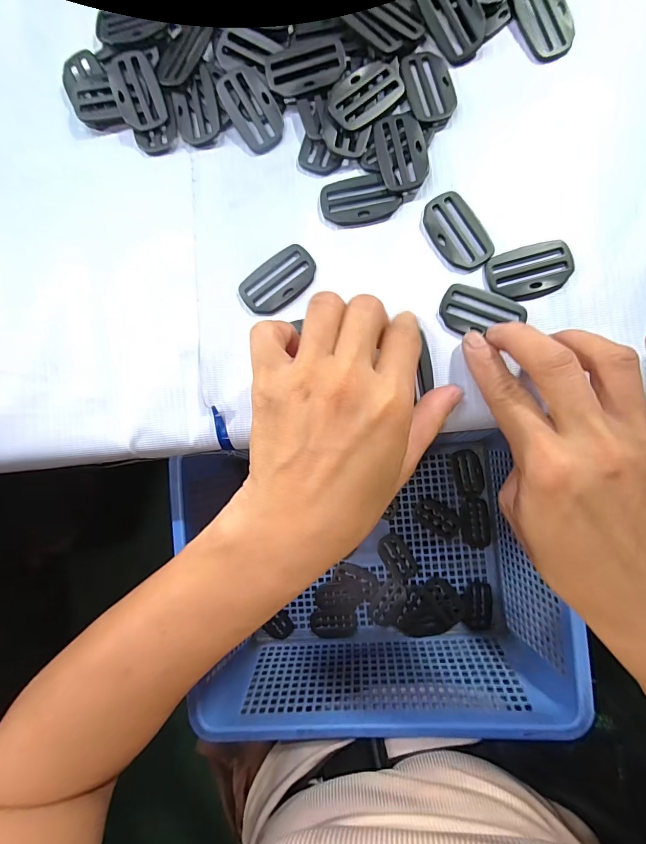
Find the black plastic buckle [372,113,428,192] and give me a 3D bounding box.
[{"bbox_3d":[0.045,-0.156,0.224,0.028,0.004,0.043,-13,86,3],"label":"black plastic buckle"}]

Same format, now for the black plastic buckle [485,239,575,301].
[{"bbox_3d":[0.115,-0.084,0.215,0.046,0.004,0.028,-14,86,3],"label":"black plastic buckle"}]

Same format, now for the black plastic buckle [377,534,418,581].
[{"bbox_3d":[0.074,0.135,0.389,0.027,0.004,0.046,-30,86,1],"label":"black plastic buckle"}]

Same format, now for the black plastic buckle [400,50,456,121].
[{"bbox_3d":[0.062,-0.196,0.226,0.027,0.004,0.043,-16,86,3],"label":"black plastic buckle"}]

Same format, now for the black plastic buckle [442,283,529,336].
[{"bbox_3d":[0.088,-0.060,0.216,0.045,0.004,0.027,21,89,5],"label":"black plastic buckle"}]

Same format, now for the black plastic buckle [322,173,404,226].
[{"bbox_3d":[0.022,-0.130,0.226,0.045,0.004,0.027,-5,87,4],"label":"black plastic buckle"}]

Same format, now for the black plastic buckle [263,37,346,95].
[{"bbox_3d":[-0.010,-0.207,0.228,0.046,0.005,0.026,-11,86,4],"label":"black plastic buckle"}]

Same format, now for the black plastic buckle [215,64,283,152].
[{"bbox_3d":[-0.041,-0.187,0.232,0.028,0.004,0.047,-29,99,6],"label":"black plastic buckle"}]

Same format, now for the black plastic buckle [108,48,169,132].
[{"bbox_3d":[-0.113,-0.203,0.237,0.027,0.009,0.049,-18,86,3],"label":"black plastic buckle"}]

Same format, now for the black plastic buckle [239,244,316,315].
[{"bbox_3d":[-0.026,-0.084,0.227,0.046,0.004,0.030,-40,85,1],"label":"black plastic buckle"}]

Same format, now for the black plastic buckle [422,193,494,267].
[{"bbox_3d":[0.077,-0.108,0.220,0.028,0.004,0.046,-29,85,2],"label":"black plastic buckle"}]

